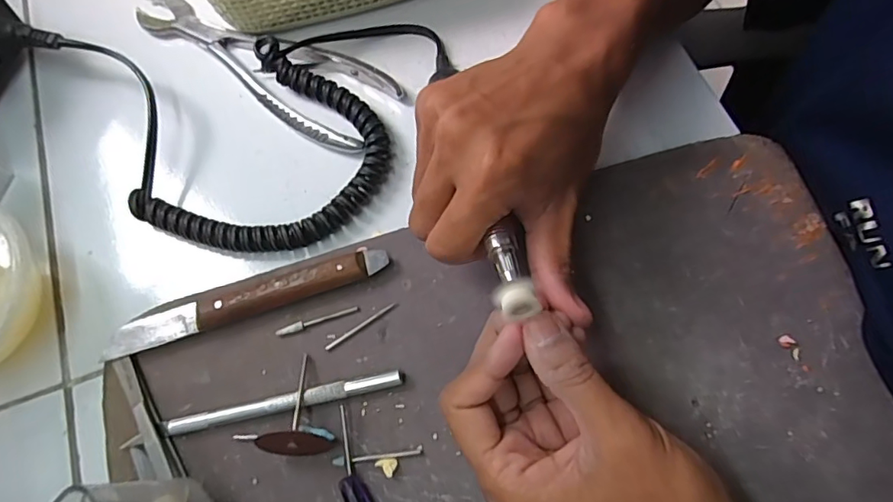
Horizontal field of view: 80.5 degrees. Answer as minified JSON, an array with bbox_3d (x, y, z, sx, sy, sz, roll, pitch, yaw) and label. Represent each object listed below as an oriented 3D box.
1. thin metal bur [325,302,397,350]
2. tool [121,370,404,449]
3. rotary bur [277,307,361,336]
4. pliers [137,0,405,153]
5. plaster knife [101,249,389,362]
[{"bbox_3d":[-0.045,0.039,0.276,0.043,0.004,0.004,-33,71,-9],"label":"thin metal bur"},{"bbox_3d":[-0.090,0.077,0.261,0.136,0.008,0.008,-12,69,-2],"label":"tool"},{"bbox_3d":[-0.068,0.036,0.277,0.043,0.004,0.005,-15,69,-3],"label":"rotary bur"},{"bbox_3d":[-0.124,-0.120,0.337,0.192,0.014,0.058,27,73,12],"label":"pliers"},{"bbox_3d":[-0.104,0.025,0.279,0.147,0.014,0.022,-18,69,-4],"label":"plaster knife"}]

